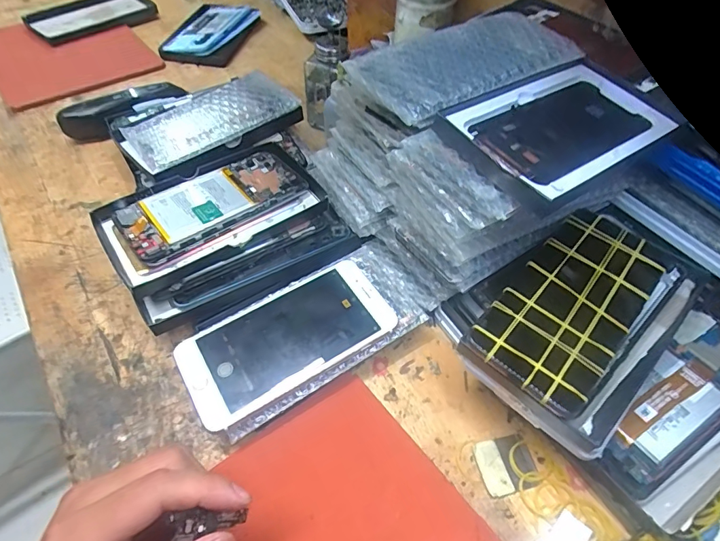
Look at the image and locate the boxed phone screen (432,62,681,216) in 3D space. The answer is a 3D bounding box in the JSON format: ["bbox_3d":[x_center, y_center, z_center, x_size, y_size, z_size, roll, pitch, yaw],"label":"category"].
[{"bbox_3d":[0.143,-0.101,0.306,0.164,0.015,0.096,-30,59,-24],"label":"boxed phone screen"}]

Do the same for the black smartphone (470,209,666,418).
[{"bbox_3d":[0.145,0.019,0.299,0.075,0.016,0.153,35,59,23],"label":"black smartphone"}]

